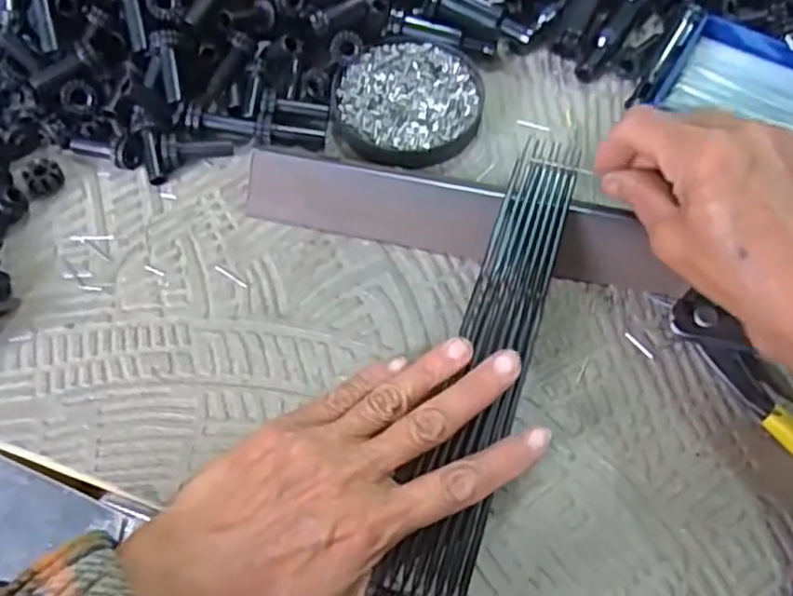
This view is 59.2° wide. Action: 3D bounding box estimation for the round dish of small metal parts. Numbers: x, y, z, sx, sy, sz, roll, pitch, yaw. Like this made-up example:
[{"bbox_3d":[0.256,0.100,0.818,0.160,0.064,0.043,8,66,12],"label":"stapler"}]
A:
[{"bbox_3d":[0.007,-0.113,0.394,0.081,0.014,0.084,-1,63,1],"label":"round dish of small metal parts"}]

